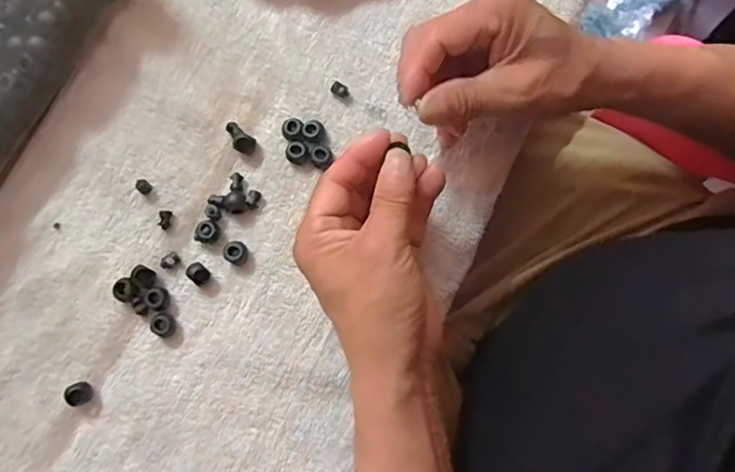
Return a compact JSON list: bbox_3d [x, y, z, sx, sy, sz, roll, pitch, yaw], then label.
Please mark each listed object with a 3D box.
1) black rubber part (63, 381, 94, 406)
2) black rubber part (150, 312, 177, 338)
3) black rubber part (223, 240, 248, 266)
[{"bbox_3d":[-0.179,0.098,0.364,0.013,0.012,0.014,0,77,0],"label":"black rubber part"},{"bbox_3d":[-0.129,0.057,0.373,0.015,0.010,0.015,0,77,0],"label":"black rubber part"},{"bbox_3d":[-0.086,0.011,0.382,0.015,0.011,0.014,0,77,0],"label":"black rubber part"}]

